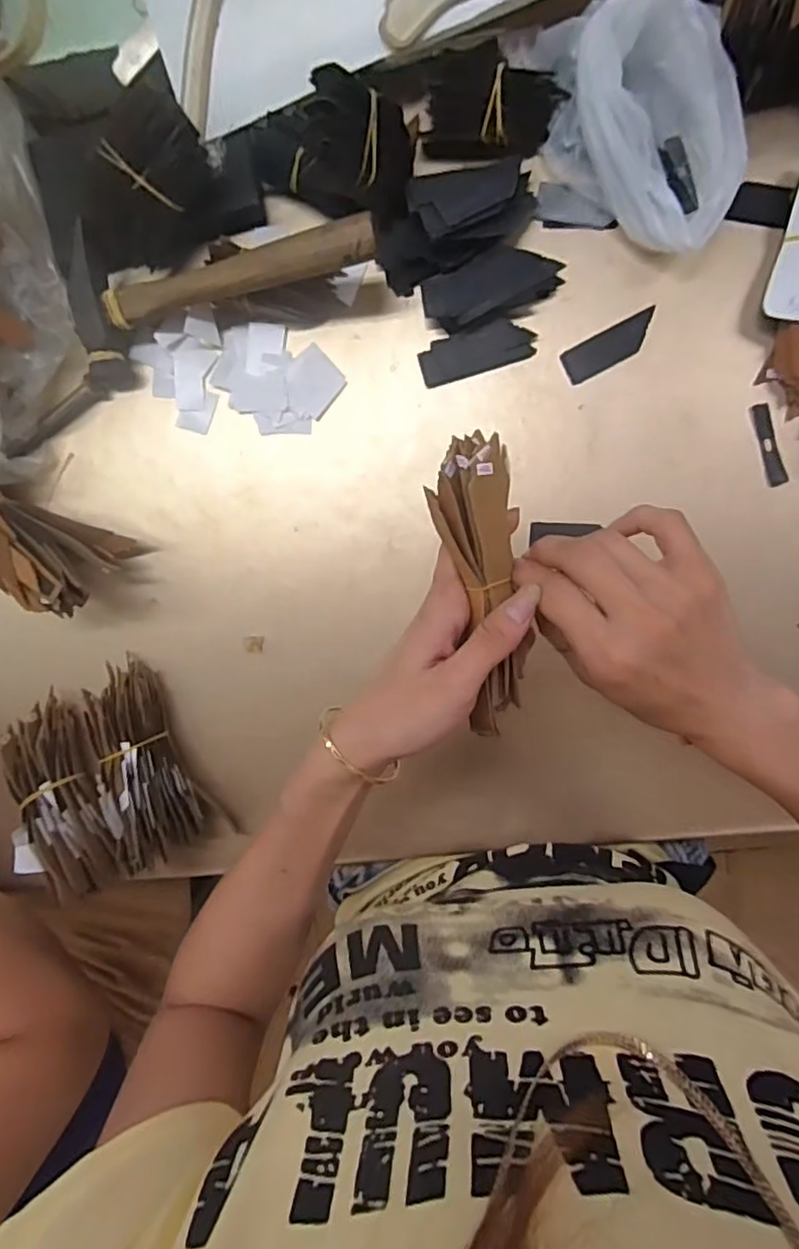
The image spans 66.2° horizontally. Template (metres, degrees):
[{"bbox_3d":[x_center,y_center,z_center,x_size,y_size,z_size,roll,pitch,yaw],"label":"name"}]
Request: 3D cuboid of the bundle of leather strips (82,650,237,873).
[{"bbox_3d":[-0.186,0.099,0.442,0.054,0.054,0.138,-26,92,7],"label":"bundle of leather strips"}]

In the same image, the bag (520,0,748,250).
[{"bbox_3d":[0.141,-0.298,0.369,0.114,0.044,0.138,-4,95,6],"label":"bag"}]

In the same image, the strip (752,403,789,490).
[{"bbox_3d":[0.243,-0.118,0.401,0.011,0.004,0.054,-15,93,7],"label":"strip"}]

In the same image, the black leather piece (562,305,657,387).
[{"bbox_3d":[0.141,-0.184,0.408,0.063,0.004,0.024,-26,92,7],"label":"black leather piece"}]

